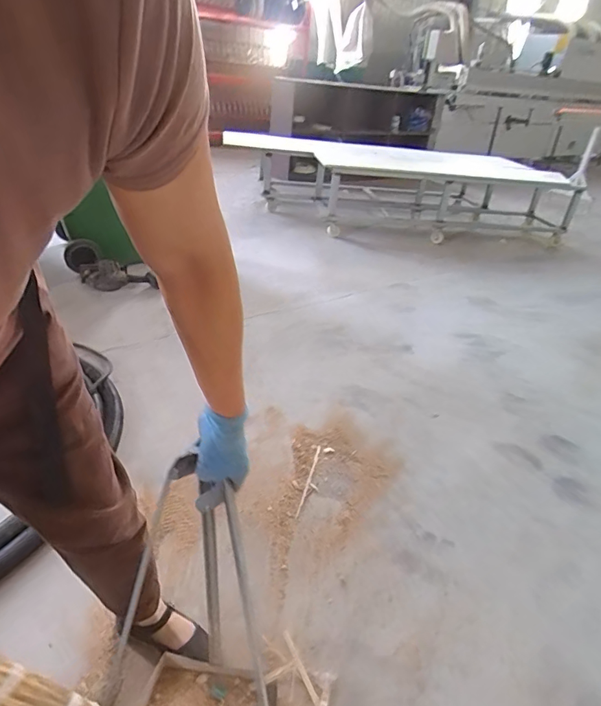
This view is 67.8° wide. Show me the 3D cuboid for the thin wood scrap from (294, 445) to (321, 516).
[{"bbox_3d":[0.027,0.373,1.338,0.013,0.011,0.286,12,32,10],"label":"thin wood scrap"}]

